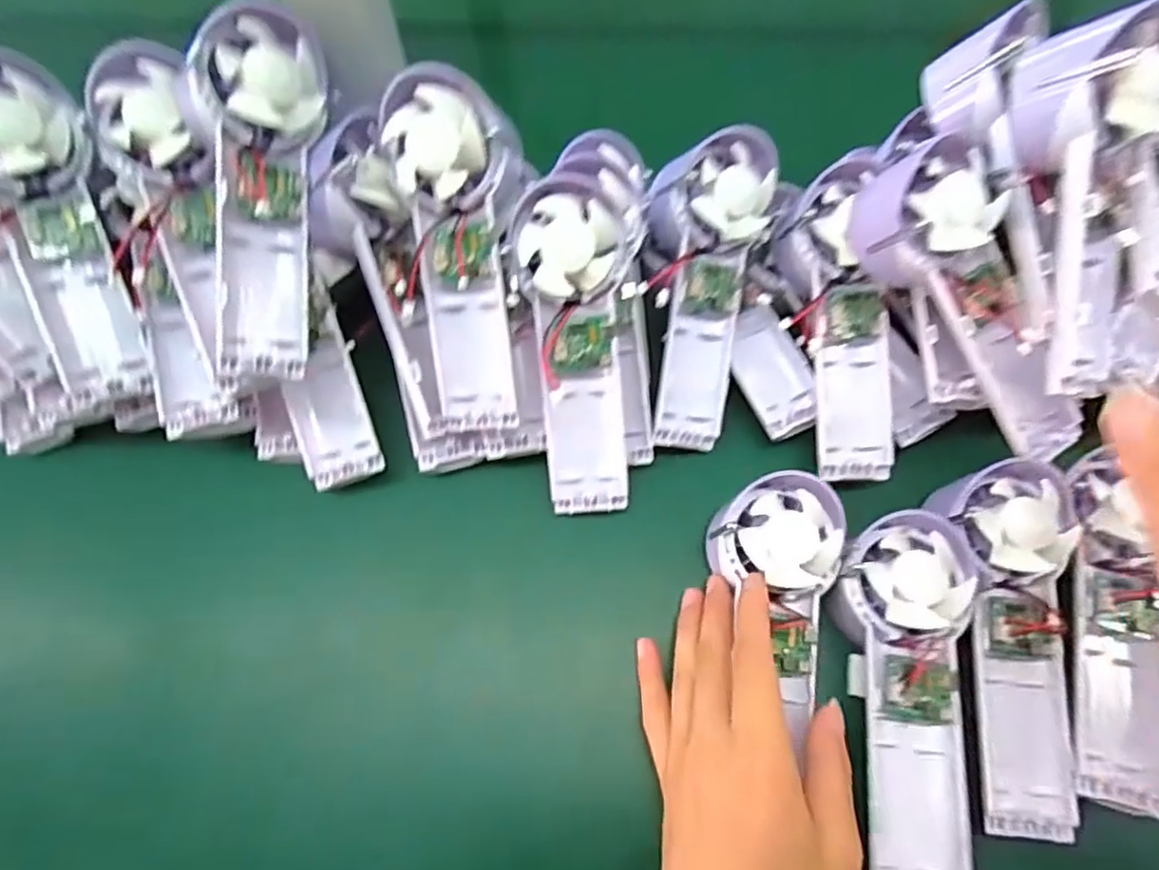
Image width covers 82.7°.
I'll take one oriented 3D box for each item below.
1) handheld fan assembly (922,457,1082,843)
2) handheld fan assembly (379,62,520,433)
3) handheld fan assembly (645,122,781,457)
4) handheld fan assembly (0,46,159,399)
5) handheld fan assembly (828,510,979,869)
[{"bbox_3d":[0.221,0.102,0.333,0.066,0.031,0.175,2,81,1],"label":"handheld fan assembly"},{"bbox_3d":[-0.062,-0.089,0.342,0.057,0.178,0.031,-6,21,-2],"label":"handheld fan assembly"},{"bbox_3d":[0.072,-0.083,0.389,0.066,0.047,0.176,5,99,3],"label":"handheld fan assembly"},{"bbox_3d":[-0.286,-0.108,0.355,0.059,0.034,0.176,-14,103,-6],"label":"handheld fan assembly"},{"bbox_3d":[0.157,0.125,0.311,0.062,0.031,0.174,7,66,4],"label":"handheld fan assembly"}]

